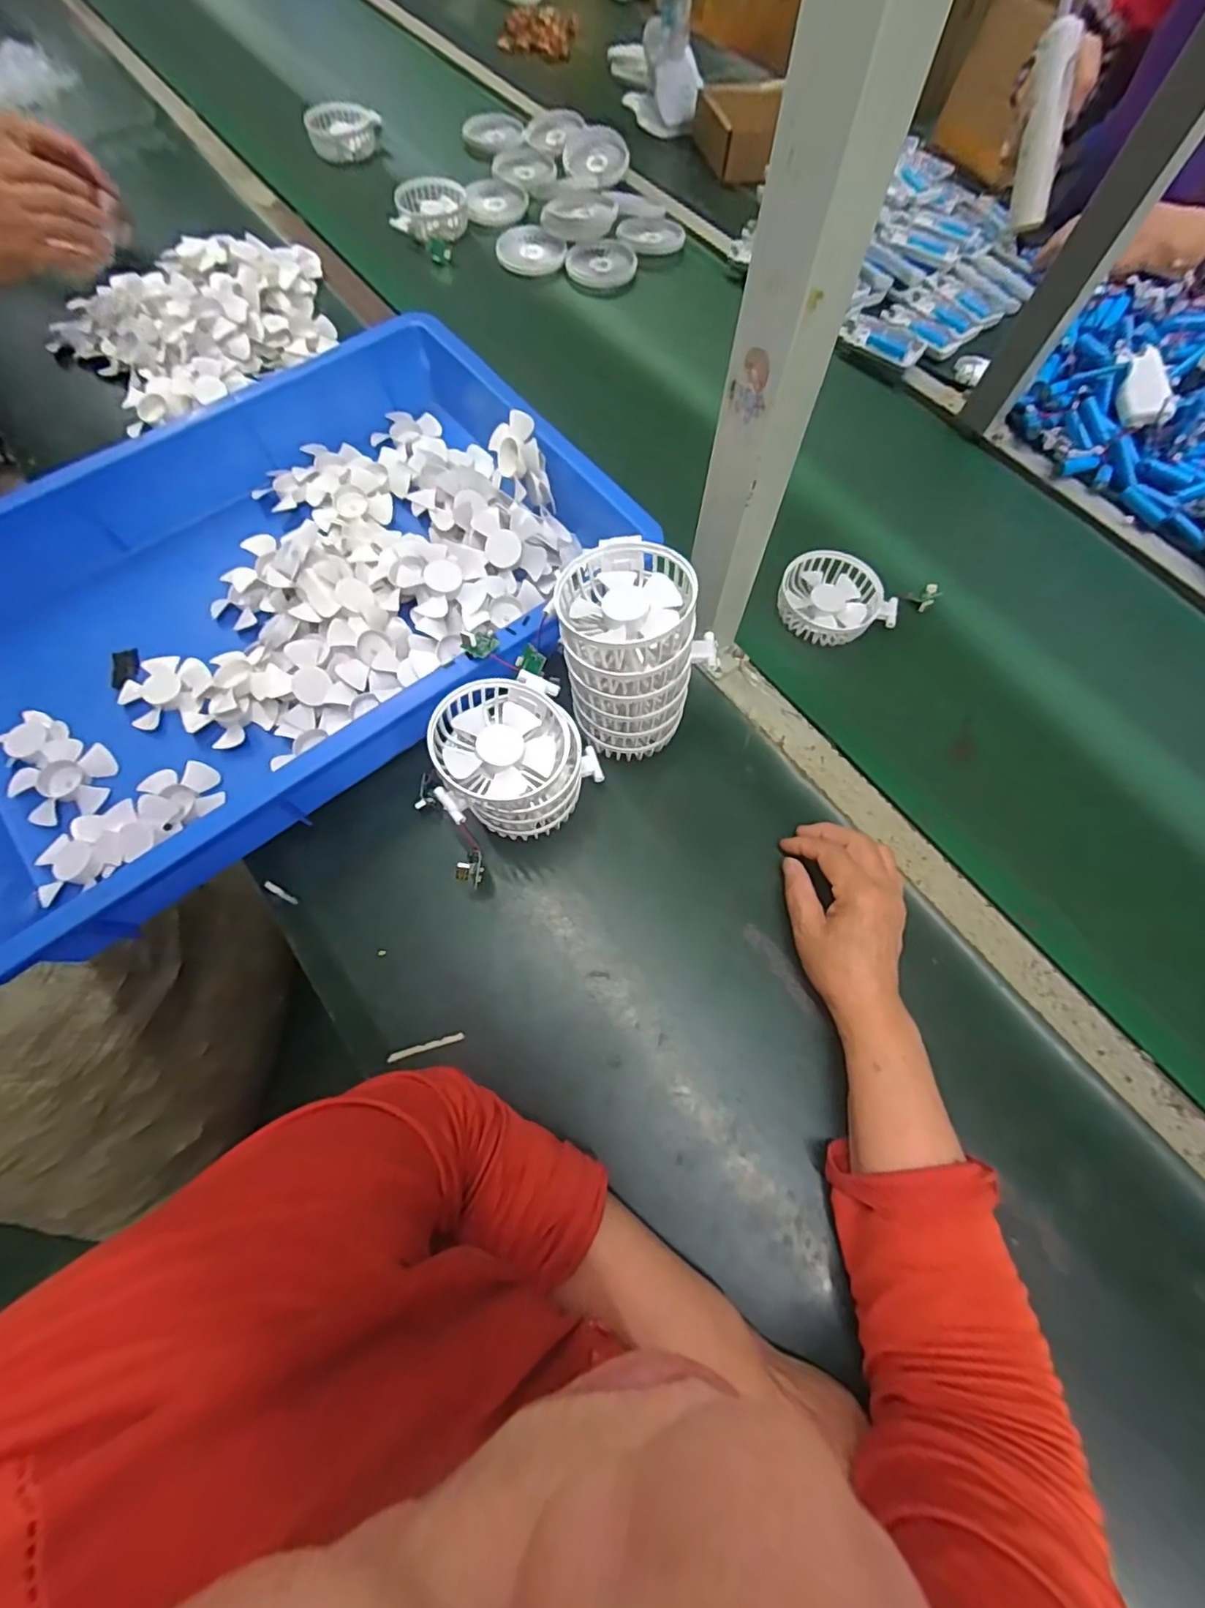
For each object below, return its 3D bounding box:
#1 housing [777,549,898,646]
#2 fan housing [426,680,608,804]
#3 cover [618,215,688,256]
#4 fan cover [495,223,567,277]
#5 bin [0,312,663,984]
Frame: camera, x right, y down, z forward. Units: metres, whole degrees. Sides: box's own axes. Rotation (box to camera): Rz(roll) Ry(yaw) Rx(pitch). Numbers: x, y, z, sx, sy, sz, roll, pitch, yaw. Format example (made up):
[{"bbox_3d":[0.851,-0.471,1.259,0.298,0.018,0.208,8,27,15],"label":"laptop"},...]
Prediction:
[{"bbox_3d":[0.211,-0.189,0.532,0.095,0.036,0.085,-18,70,-9],"label":"housing"},{"bbox_3d":[-0.066,-0.041,0.388,0.091,0.039,0.084,-23,71,-11],"label":"fan housing"},{"bbox_3d":[0.064,-0.725,0.737,0.078,0.011,0.090,-19,70,-10],"label":"cover"},{"bbox_3d":[-0.091,-0.703,0.733,0.091,0.011,0.080,22,84,5],"label":"fan cover"},{"bbox_3d":[-0.281,-0.173,0.483,0.591,0.099,0.379,-39,74,-16],"label":"bin"}]

